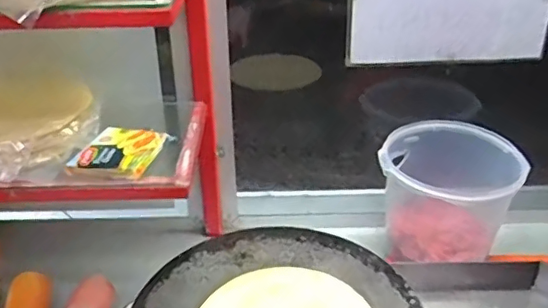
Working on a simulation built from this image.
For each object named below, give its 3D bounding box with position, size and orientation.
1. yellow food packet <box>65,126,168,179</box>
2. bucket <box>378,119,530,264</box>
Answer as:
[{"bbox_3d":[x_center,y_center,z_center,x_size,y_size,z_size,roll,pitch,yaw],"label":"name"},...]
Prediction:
[{"bbox_3d":[-0.197,-0.004,0.720,0.092,0.018,0.098,5,32,11],"label":"yellow food packet"},{"bbox_3d":[0.270,0.057,0.872,0.198,0.162,0.201,-2,31,1],"label":"bucket"}]

